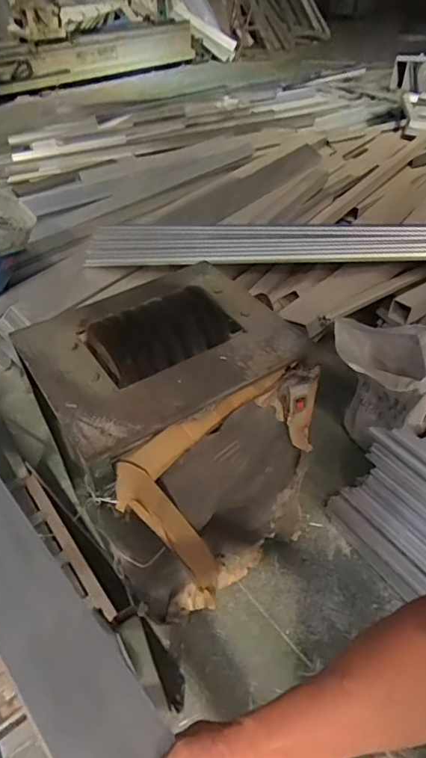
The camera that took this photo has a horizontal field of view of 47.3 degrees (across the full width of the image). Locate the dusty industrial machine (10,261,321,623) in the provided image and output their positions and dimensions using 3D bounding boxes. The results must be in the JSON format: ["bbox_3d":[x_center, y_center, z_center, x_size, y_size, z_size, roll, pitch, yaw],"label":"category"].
[{"bbox_3d":[-0.078,0.181,1.311,0.589,0.750,0.564,-30,49,-25],"label":"dusty industrial machine"}]

